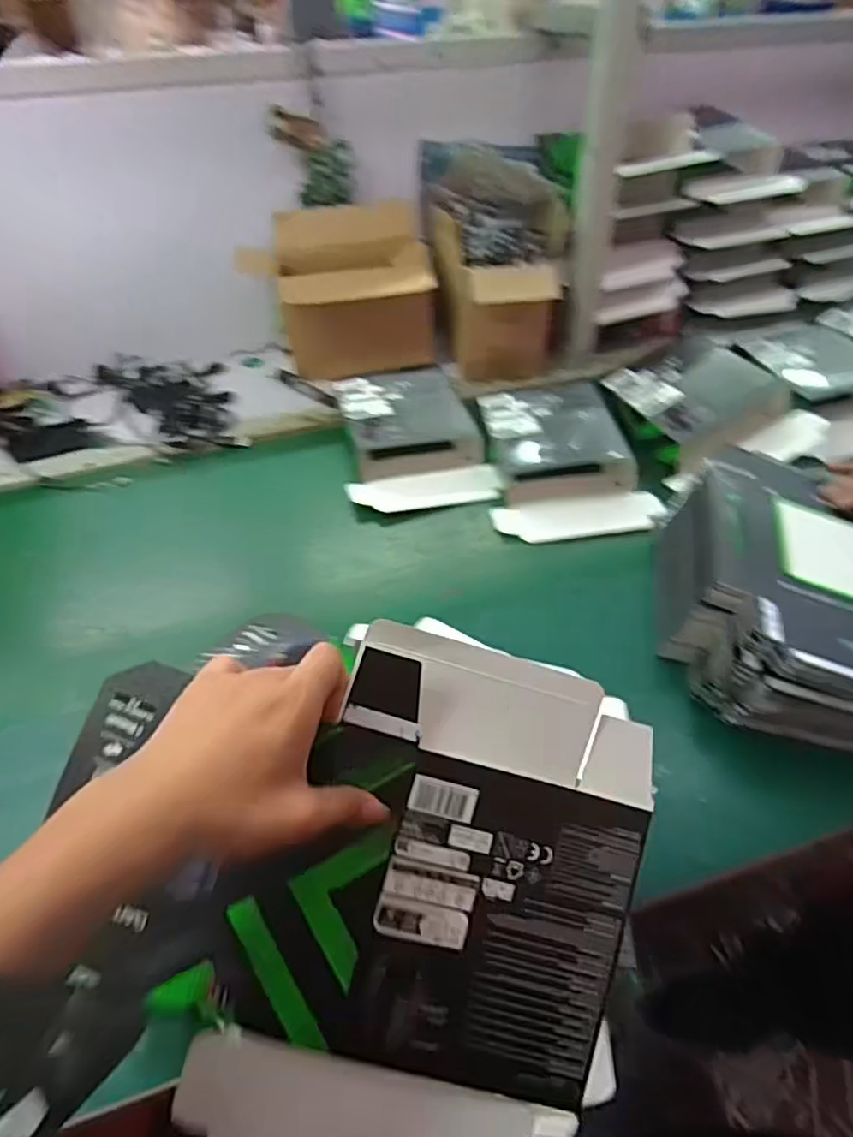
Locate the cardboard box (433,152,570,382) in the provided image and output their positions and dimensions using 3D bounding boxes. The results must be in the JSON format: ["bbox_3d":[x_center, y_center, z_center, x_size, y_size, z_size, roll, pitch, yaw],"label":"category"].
[{"bbox_3d":[0.107,-0.447,0.971,0.181,0.255,0.239,-2,44,1],"label":"cardboard box"}]

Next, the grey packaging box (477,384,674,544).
[{"bbox_3d":[0.168,-0.142,0.801,0.192,0.068,0.246,-7,44,-4],"label":"grey packaging box"}]

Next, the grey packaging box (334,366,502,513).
[{"bbox_3d":[-0.019,-0.179,0.849,0.184,0.066,0.242,-10,44,-7],"label":"grey packaging box"}]

